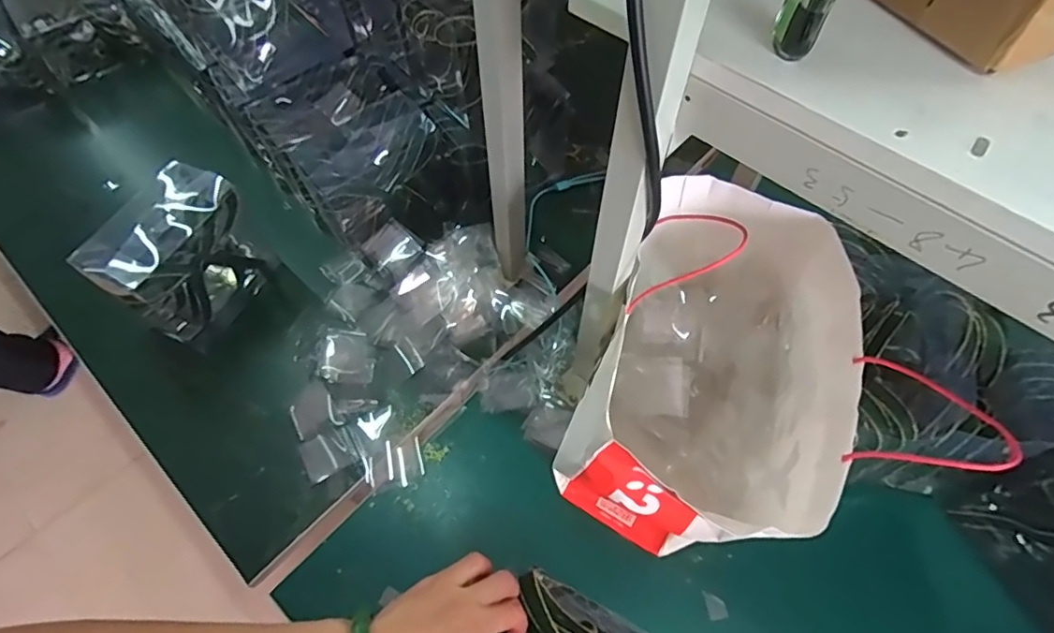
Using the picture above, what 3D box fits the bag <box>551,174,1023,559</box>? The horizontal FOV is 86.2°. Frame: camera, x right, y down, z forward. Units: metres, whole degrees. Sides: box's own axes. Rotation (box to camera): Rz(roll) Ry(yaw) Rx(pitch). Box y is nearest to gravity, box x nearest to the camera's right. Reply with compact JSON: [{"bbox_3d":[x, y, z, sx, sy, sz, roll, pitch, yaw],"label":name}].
[{"bbox_3d":[0.201,0.058,0.627,0.228,0.223,0.349,22,63,13],"label":"bag"}]

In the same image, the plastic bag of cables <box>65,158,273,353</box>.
[{"bbox_3d":[-0.453,-0.073,0.750,0.106,0.177,0.179,23,63,13],"label":"plastic bag of cables"}]

